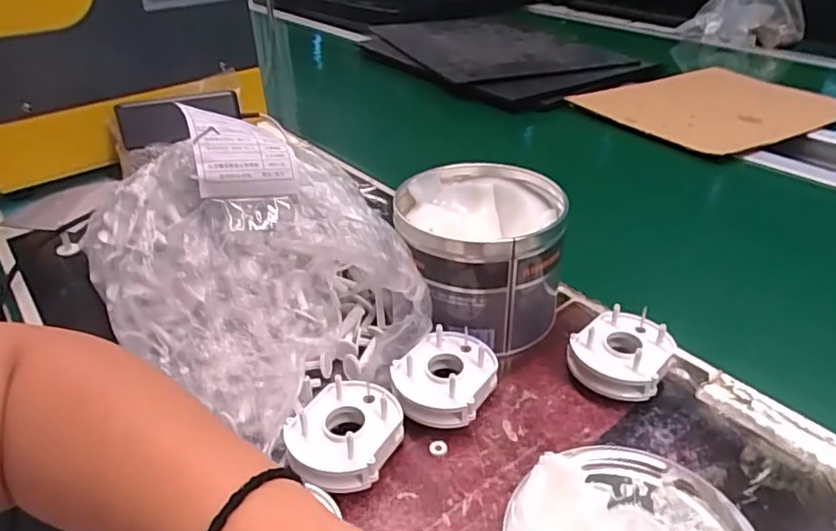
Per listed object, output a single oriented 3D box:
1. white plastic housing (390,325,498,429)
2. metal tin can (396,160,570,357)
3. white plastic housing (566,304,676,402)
[{"bbox_3d":[0.018,0.077,0.403,0.068,0.035,0.070,1,33,4],"label":"white plastic housing"},{"bbox_3d":[0.049,-0.008,0.473,0.122,0.102,0.131,-1,33,1],"label":"metal tin can"},{"bbox_3d":[0.141,0.064,0.420,0.062,0.033,0.073,17,37,27],"label":"white plastic housing"}]

